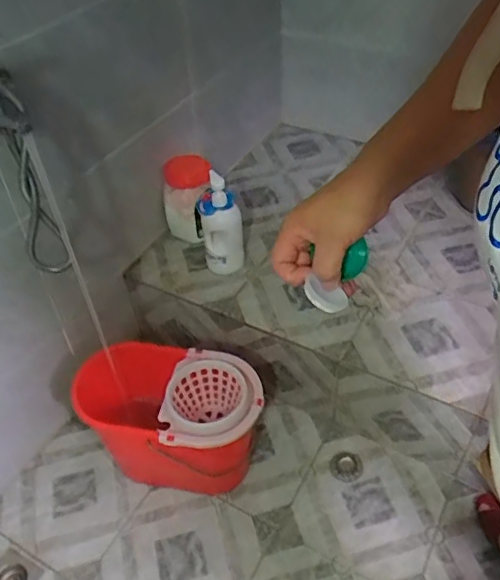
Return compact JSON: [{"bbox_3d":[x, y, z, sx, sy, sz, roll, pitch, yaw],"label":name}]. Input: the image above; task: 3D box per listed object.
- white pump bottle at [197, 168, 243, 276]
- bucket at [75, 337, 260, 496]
[{"bbox_3d":[-0.069,-0.150,1.341,0.100,0.236,0.102,-2,43,1],"label":"white pump bottle"},{"bbox_3d":[-0.168,0.296,1.252,0.389,0.292,0.240,15,46,18],"label":"bucket"}]

